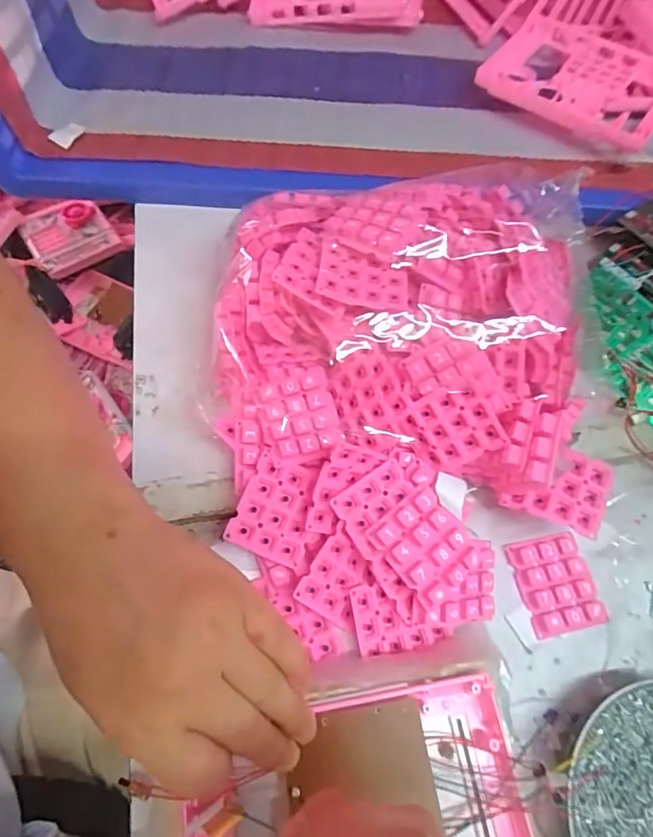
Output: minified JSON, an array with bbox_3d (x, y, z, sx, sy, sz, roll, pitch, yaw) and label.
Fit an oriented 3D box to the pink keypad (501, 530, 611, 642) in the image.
[{"bbox_3d":[0.150,0.108,0.313,0.046,0.006,0.058,-10,67,-6],"label":"pink keypad"}]

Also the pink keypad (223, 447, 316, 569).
[{"bbox_3d":[-0.030,0.056,0.302,0.047,0.006,0.061,25,75,-7],"label":"pink keypad"}]

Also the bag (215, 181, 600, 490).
[{"bbox_3d":[0.051,-0.072,0.323,0.238,0.066,0.211,7,68,3],"label":"bag"}]

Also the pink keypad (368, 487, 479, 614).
[{"bbox_3d":[0.061,0.075,0.283,0.047,0.011,0.056,-37,72,-16],"label":"pink keypad"}]

